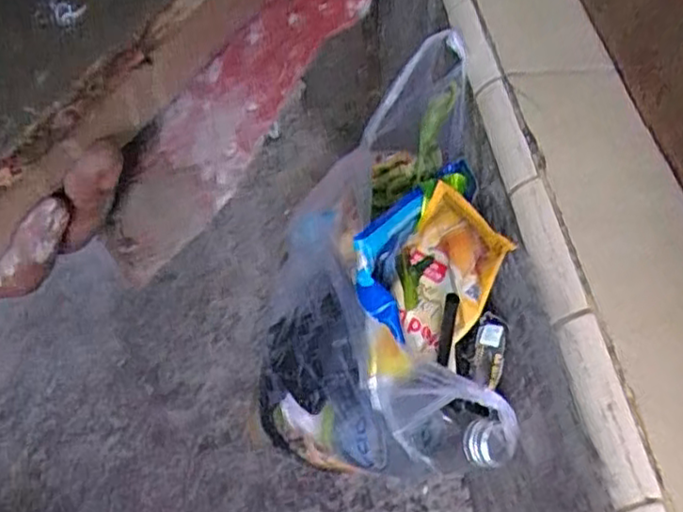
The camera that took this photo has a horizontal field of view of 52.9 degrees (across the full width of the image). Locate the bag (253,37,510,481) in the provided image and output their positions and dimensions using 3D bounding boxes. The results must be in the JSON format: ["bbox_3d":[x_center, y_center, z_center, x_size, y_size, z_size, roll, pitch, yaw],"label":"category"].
[{"bbox_3d":[0.015,0.044,0.545,0.164,0.256,0.289,-2,52,-3],"label":"bag"}]

